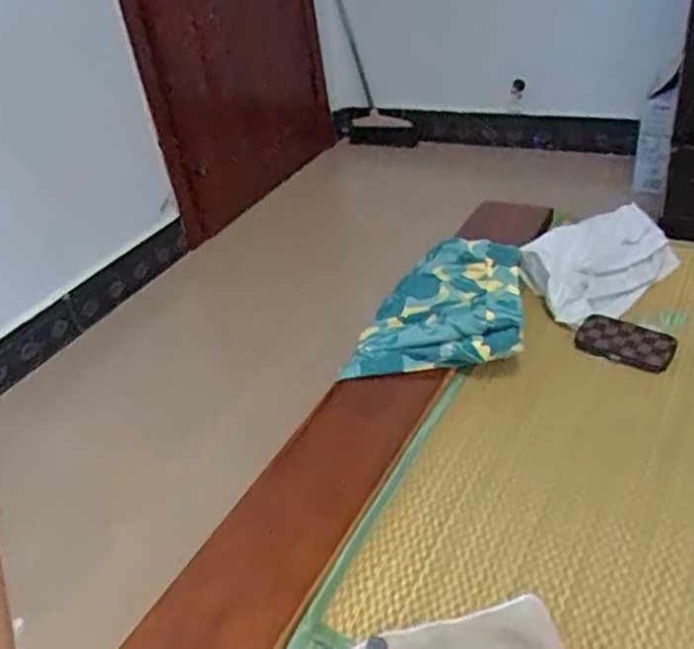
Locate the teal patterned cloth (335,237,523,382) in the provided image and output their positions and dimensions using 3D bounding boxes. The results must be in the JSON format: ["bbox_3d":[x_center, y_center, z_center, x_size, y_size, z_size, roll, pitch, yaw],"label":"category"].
[{"bbox_3d":[0.106,-0.021,0.844,0.206,0.072,0.224,0,36,11],"label":"teal patterned cloth"}]

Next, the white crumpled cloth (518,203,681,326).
[{"bbox_3d":[0.334,-0.088,0.913,0.191,0.072,0.129,-27,39,-25],"label":"white crumpled cloth"}]

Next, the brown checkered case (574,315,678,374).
[{"bbox_3d":[0.329,0.019,0.809,0.106,0.019,0.064,19,43,33],"label":"brown checkered case"}]

